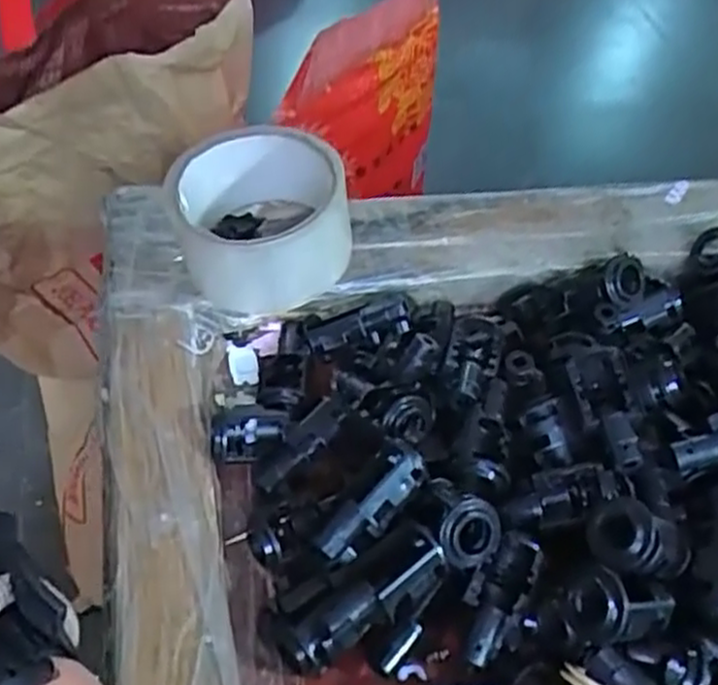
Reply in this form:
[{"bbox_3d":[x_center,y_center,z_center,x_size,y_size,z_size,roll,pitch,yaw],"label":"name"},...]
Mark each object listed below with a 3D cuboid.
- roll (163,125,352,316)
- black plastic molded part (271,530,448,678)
[{"bbox_3d":[-0.051,-0.066,0.395,0.085,0.056,0.069,-13,54,-18],"label":"roll"},{"bbox_3d":[-0.001,0.100,0.297,0.074,0.028,0.028,-32,57,0],"label":"black plastic molded part"}]

